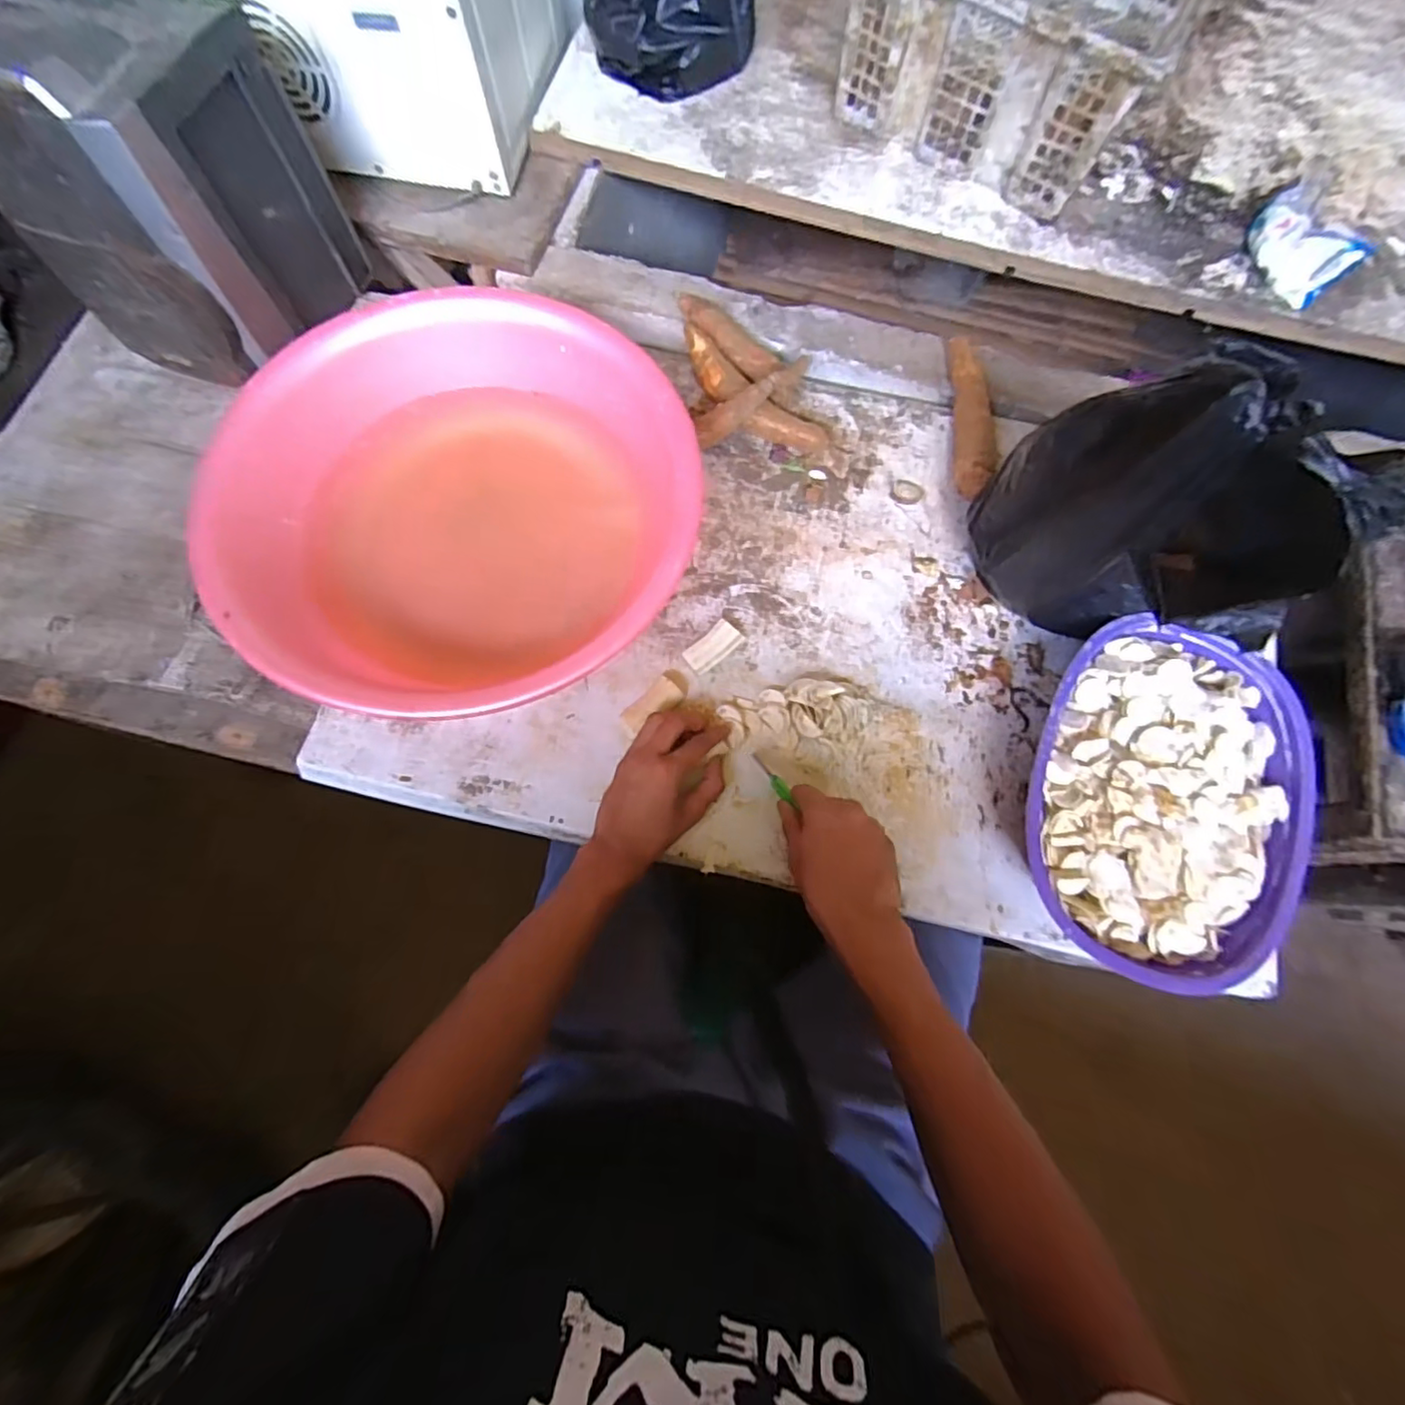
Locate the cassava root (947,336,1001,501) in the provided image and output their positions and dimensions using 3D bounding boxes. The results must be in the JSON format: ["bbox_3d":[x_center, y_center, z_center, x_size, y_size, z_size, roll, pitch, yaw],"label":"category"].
[{"bbox_3d":[0.290,-0.305,0.665,0.046,0.035,0.204,4,73,0],"label":"cassava root"}]

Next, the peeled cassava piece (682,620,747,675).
[{"bbox_3d":[0.011,-0.052,0.601,0.058,0.020,0.028,-41,79,-17],"label":"peeled cassava piece"}]

